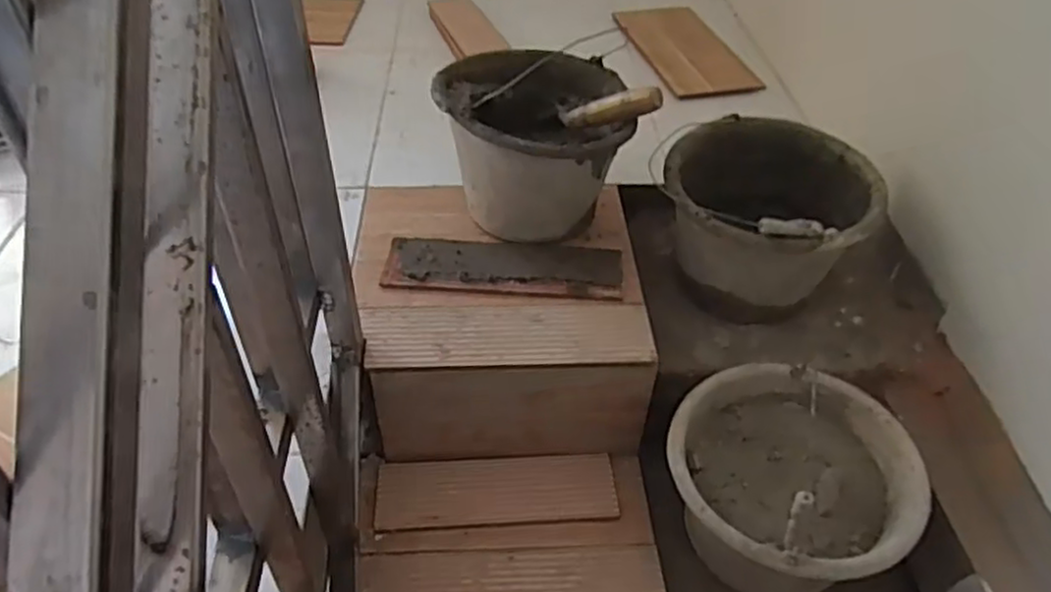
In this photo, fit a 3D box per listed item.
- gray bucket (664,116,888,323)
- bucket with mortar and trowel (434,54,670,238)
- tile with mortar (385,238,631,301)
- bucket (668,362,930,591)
[{"bbox_3d":[0.322,-0.082,1.005,0.265,0.202,0.280,2,44,-2],"label":"gray bucket"},{"bbox_3d":[0.010,-0.215,1.039,0.245,0.231,0.253,2,44,-2],"label":"bucket with mortar and trowel"},{"bbox_3d":[-0.029,-0.043,1.005,0.326,0.016,0.105,5,44,1],"label":"tile with mortar"},{"bbox_3d":[0.313,0.258,0.904,0.275,0.209,0.264,15,45,12],"label":"bucket"}]

